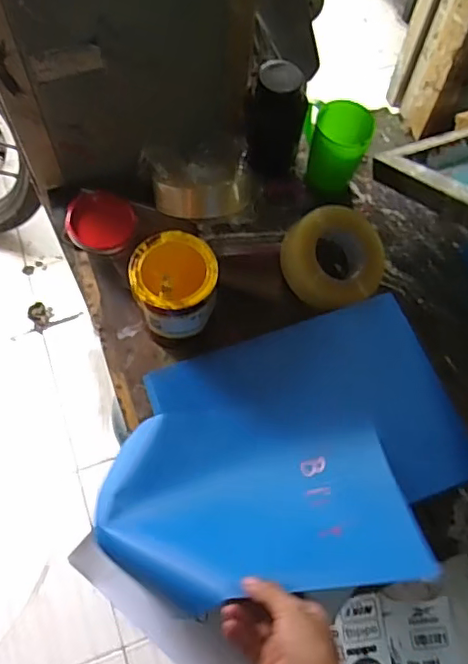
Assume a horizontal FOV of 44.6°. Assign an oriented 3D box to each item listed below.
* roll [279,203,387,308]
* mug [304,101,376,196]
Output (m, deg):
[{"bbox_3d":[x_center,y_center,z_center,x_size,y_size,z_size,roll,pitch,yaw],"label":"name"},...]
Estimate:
[{"bbox_3d":[0.146,-0.112,0.849,0.148,0.056,0.148,0,90,-9],"label":"roll"},{"bbox_3d":[0.158,-0.294,0.907,0.101,0.122,0.093,1,65,-2],"label":"mug"}]

